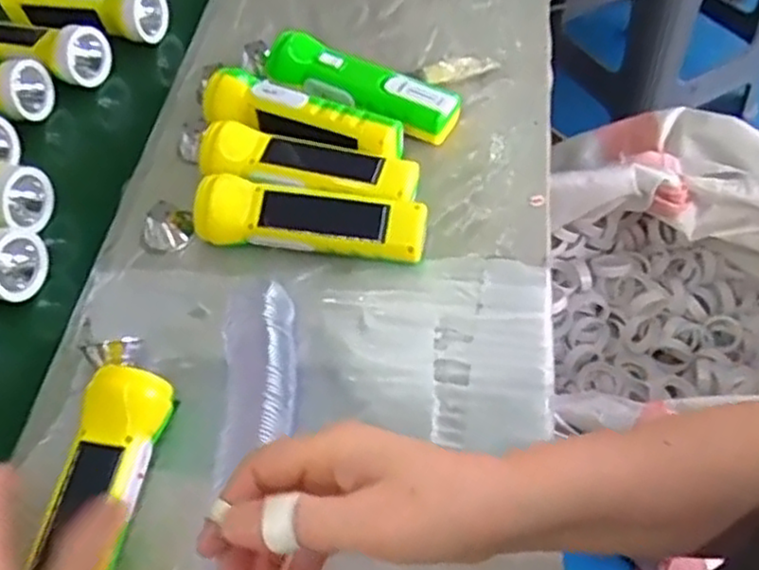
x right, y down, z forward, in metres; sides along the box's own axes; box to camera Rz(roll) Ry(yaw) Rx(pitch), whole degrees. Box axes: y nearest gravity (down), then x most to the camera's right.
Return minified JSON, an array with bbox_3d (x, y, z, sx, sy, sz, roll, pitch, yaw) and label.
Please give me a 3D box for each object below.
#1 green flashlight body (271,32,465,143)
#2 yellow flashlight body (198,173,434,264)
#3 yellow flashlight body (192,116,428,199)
[{"bbox_3d":[-0.016,-0.162,0.591,0.160,0.041,0.041,19,59,19],"label":"green flashlight body"},{"bbox_3d":[-0.047,-0.046,0.514,0.160,0.049,0.043,3,55,9],"label":"yellow flashlight body"},{"bbox_3d":[-0.052,-0.086,0.546,0.161,0.048,0.048,8,56,13],"label":"yellow flashlight body"}]

